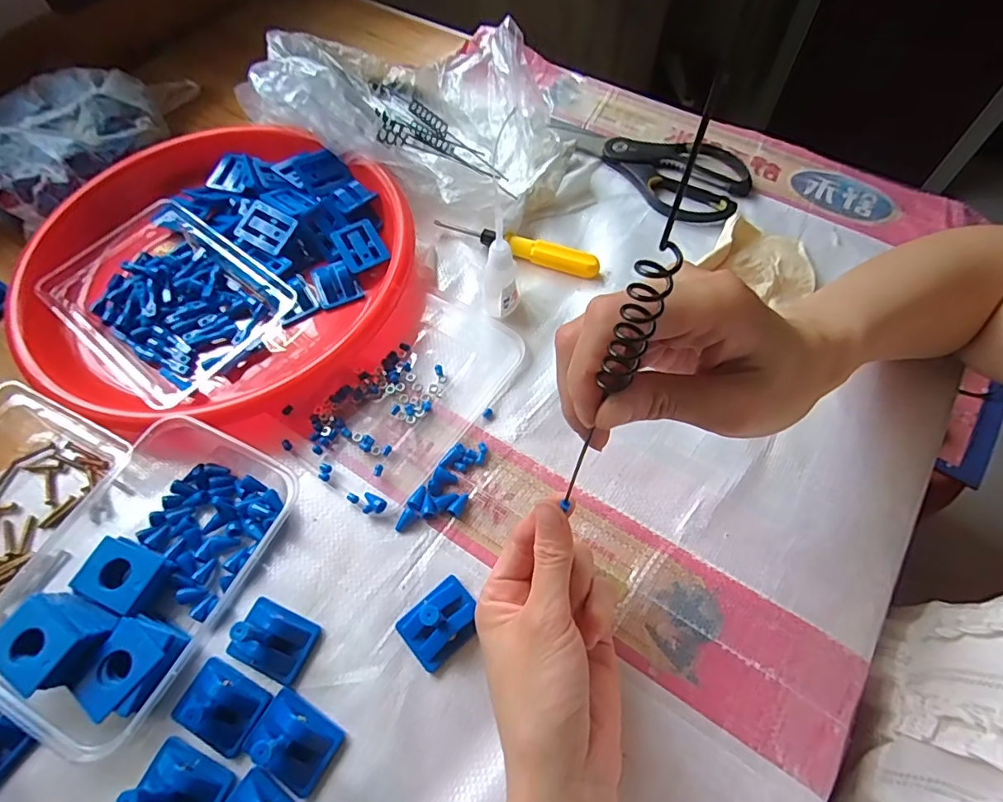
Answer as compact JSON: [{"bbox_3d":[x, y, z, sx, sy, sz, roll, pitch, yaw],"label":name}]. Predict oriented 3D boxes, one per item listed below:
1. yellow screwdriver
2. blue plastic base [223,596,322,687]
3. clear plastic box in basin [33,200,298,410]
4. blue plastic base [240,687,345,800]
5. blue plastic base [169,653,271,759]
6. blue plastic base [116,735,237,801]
[{"bbox_3d":[0.012,-0.129,0.435,0.141,0.016,0.016,21,64,14],"label":"yellow screwdriver"},{"bbox_3d":[-0.132,0.130,0.288,0.042,0.043,0.033,21,64,13],"label":"blue plastic base"},{"bbox_3d":[-0.254,-0.078,0.403,0.171,0.035,0.120,35,68,19],"label":"clear plastic box in basin"},{"bbox_3d":[-0.111,0.179,0.275,0.044,0.019,0.033,26,66,16],"label":"blue plastic base"},{"bbox_3d":[-0.155,0.165,0.283,0.045,0.016,0.034,23,65,14],"label":"blue plastic base"},{"bbox_3d":[-0.165,0.192,0.254,0.043,0.043,0.034,23,65,14],"label":"blue plastic base"}]

